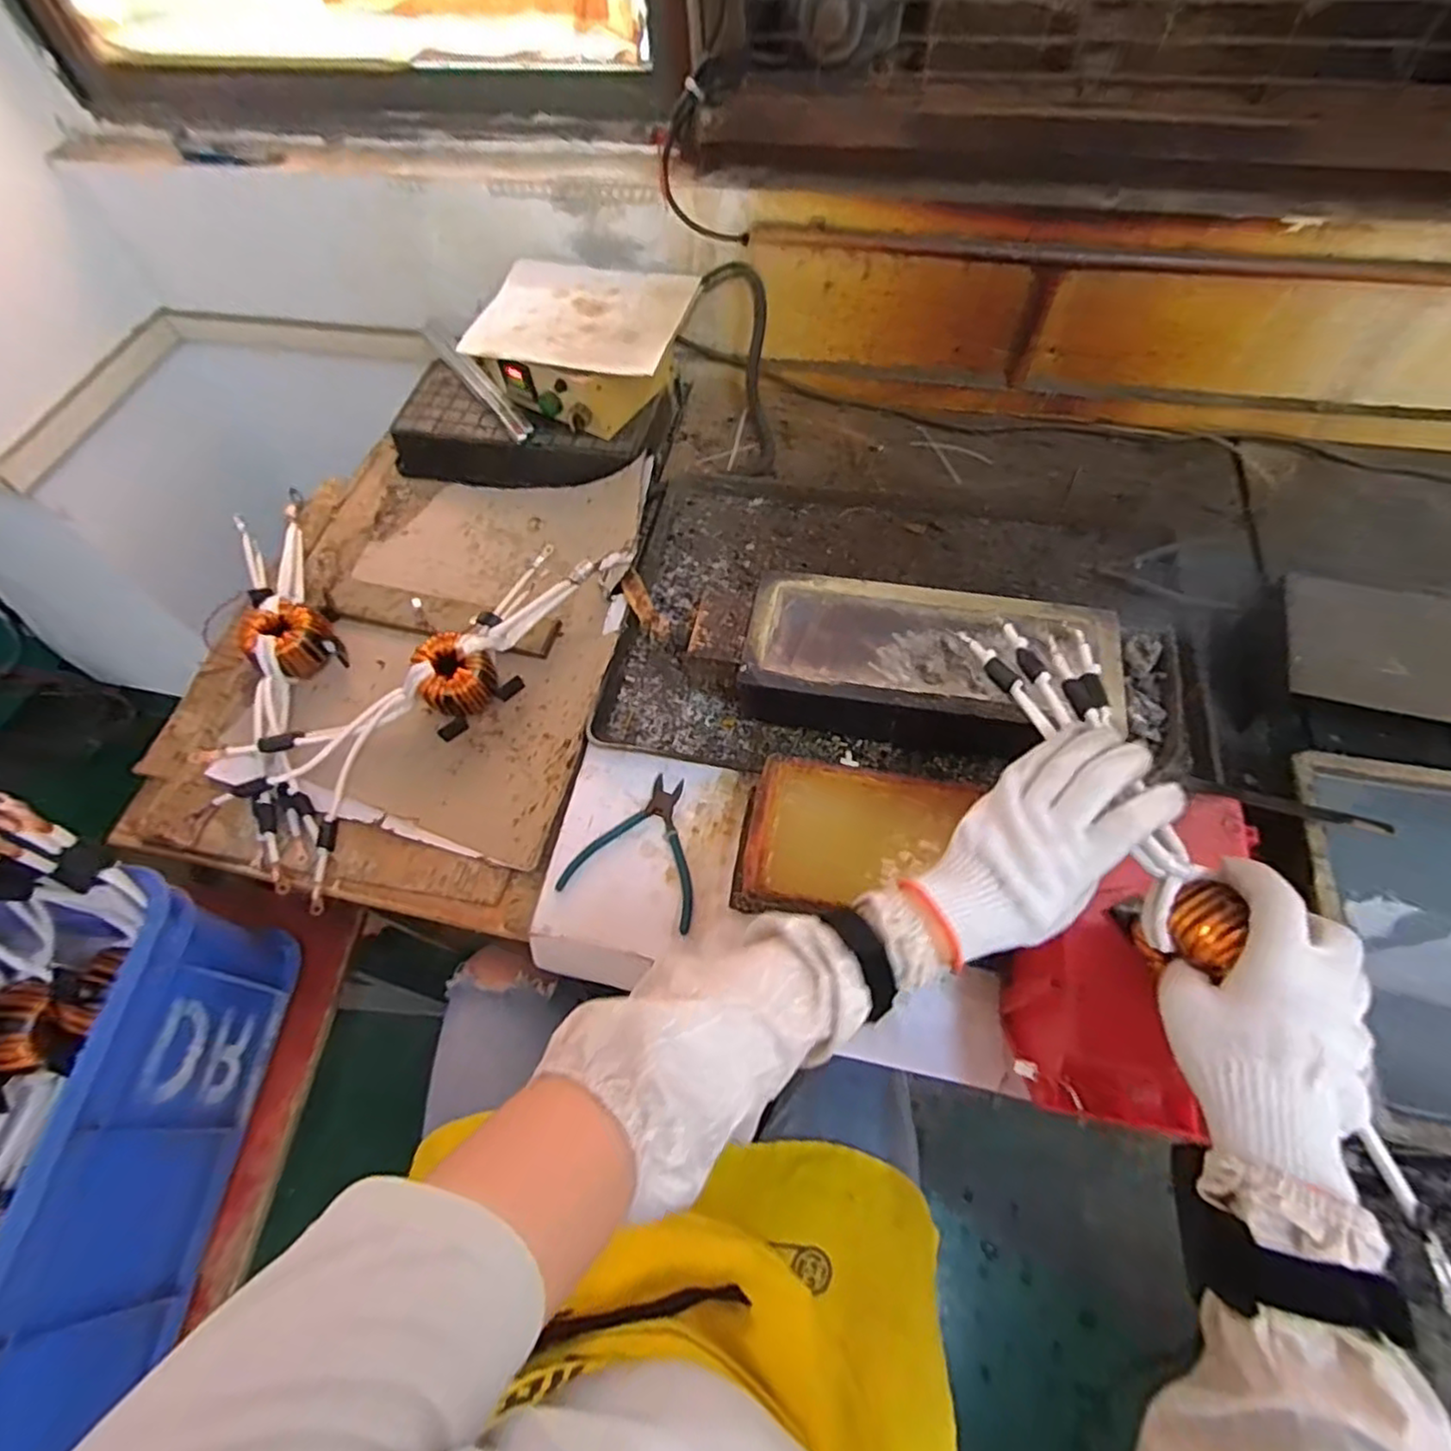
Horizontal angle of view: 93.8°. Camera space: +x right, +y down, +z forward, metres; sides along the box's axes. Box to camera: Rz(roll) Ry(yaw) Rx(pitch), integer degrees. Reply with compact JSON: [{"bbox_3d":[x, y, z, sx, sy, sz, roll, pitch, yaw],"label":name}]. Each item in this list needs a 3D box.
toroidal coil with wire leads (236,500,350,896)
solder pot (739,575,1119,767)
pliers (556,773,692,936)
[{"bbox_3d":[-0.480,-0.070,0.759,0.088,0.066,0.494,-17,61,-6],"label":"toroidal coil with wire leads"},{"bbox_3d":[0.190,-0.052,0.666,0.338,0.089,0.153,8,61,8],"label":"solder pot"},{"bbox_3d":[-0.073,0.109,0.635,0.126,0.011,0.133,15,63,12],"label":"pliers"}]

